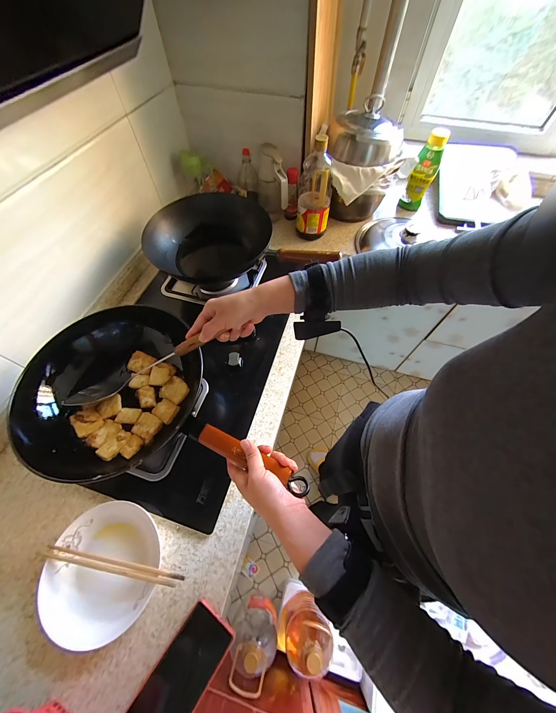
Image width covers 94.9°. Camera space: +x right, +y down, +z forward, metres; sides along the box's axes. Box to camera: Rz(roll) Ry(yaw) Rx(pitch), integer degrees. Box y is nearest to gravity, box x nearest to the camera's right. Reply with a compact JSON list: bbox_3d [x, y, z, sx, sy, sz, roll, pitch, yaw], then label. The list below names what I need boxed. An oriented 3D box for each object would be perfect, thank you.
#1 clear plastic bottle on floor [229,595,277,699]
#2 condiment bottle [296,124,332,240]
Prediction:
[{"bbox_3d":[-0.078,0.917,0.841,0.150,0.324,0.145,0,61,0],"label":"clear plastic bottle on floor"},{"bbox_3d":[0.114,-0.507,0.780,0.100,0.251,0.113,5,61,3],"label":"condiment bottle"}]

